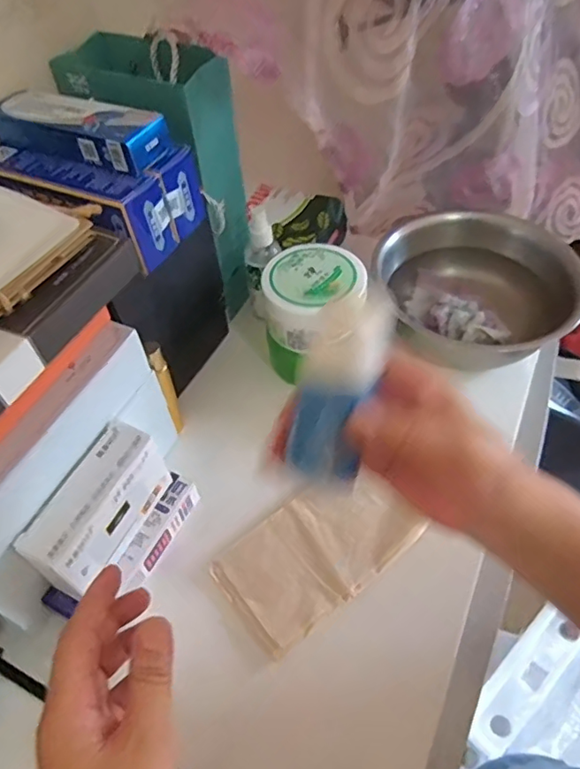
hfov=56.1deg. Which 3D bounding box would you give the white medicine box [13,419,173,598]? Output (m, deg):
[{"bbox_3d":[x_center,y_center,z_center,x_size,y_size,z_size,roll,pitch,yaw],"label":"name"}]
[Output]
[{"bbox_3d":[-0.138,0.091,0.402,0.039,0.073,0.115,20,56,18],"label":"white medicine box"}]

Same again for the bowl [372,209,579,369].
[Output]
[{"bbox_3d":[0.201,-0.094,0.568,0.192,0.073,0.182,-2,52,2],"label":"bowl"}]

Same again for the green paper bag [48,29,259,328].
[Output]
[{"bbox_3d":[-0.112,-0.190,0.532,0.138,0.231,0.096,34,61,25],"label":"green paper bag"}]

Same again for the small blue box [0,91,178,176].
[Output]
[{"bbox_3d":[-0.158,-0.193,0.407,0.141,0.027,0.047,22,57,19],"label":"small blue box"}]

